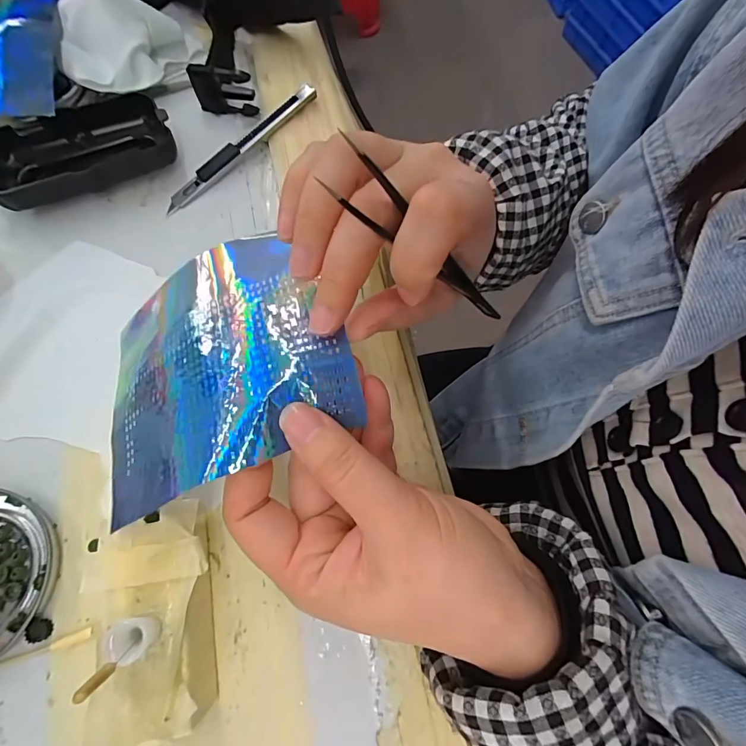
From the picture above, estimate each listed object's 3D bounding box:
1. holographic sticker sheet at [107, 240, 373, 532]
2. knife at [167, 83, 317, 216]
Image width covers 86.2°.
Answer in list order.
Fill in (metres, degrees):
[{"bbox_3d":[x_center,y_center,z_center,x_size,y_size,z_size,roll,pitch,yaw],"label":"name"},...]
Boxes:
[{"bbox_3d":[-0.067,-0.003,0.172,0.111,0.039,0.101,-21,74,-8],"label":"holographic sticker sheet"},{"bbox_3d":[-0.090,-0.156,0.273,0.013,0.013,0.132,43,73,12],"label":"knife"}]

